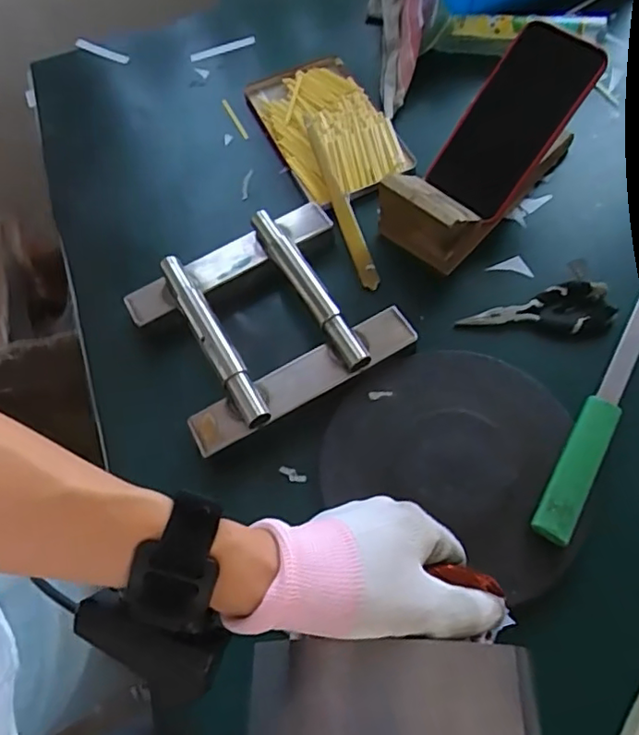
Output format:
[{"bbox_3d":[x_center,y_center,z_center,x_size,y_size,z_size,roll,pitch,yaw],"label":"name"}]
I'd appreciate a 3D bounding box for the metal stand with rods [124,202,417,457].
[{"bbox_3d":[-0.047,-0.046,0.508,0.193,0.032,0.177,-28,63,-13],"label":"metal stand with rods"}]

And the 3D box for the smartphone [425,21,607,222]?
[{"bbox_3d":[0.169,-0.214,0.524,0.082,0.012,0.157,44,109,23],"label":"smartphone"}]

